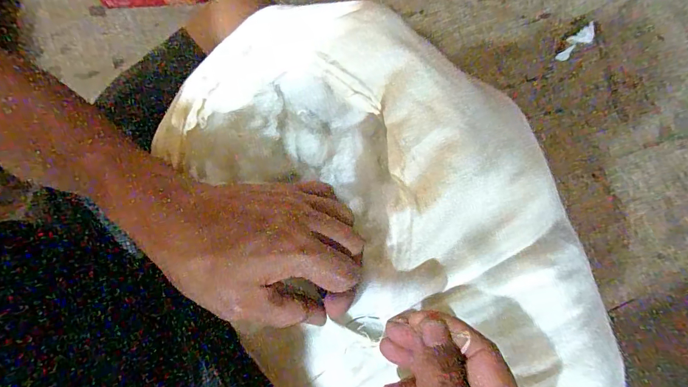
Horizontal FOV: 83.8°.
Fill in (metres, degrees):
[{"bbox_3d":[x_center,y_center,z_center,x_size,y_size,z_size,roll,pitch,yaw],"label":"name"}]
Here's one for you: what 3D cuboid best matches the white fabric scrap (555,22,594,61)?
[{"bbox_3d":[0.503,-0.326,0.829,0.116,0.004,0.034,-37,83,-7],"label":"white fabric scrap"}]

